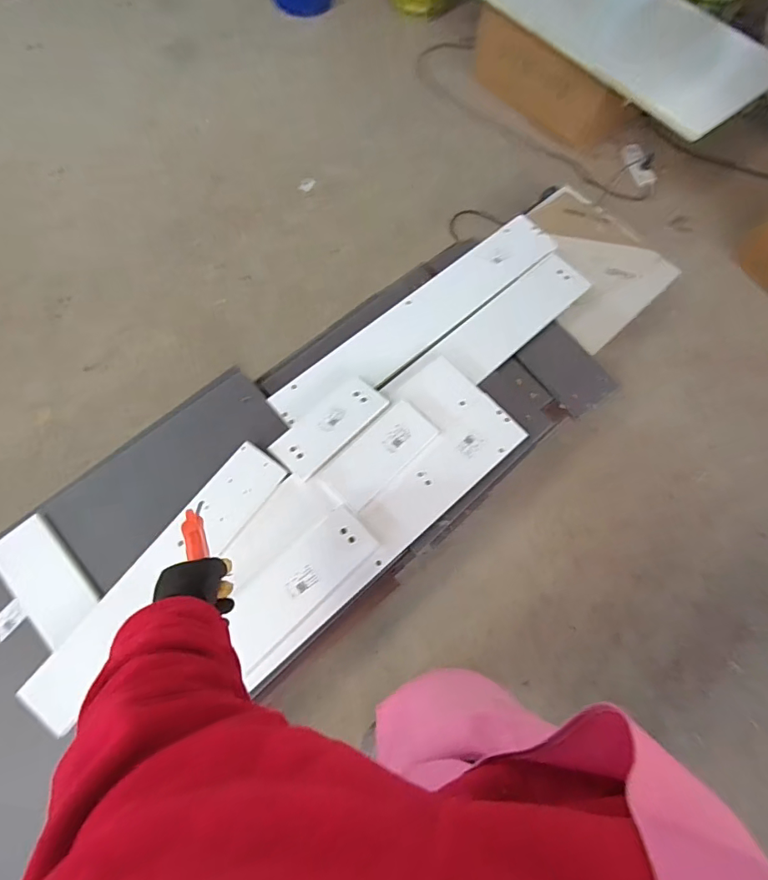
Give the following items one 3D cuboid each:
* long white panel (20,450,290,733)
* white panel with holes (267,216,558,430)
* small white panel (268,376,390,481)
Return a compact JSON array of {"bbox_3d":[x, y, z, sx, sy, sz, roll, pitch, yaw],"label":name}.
[{"bbox_3d":[-0.386,0.233,0.842,0.109,0.033,0.535,35,73,11],"label":"long white panel"},{"bbox_3d":[0.086,-0.278,1.080,0.764,0.023,0.141,-39,64,-15],"label":"white panel with holes"},{"bbox_3d":[-0.106,-0.030,0.956,0.237,0.011,0.109,-42,63,-15],"label":"small white panel"}]

